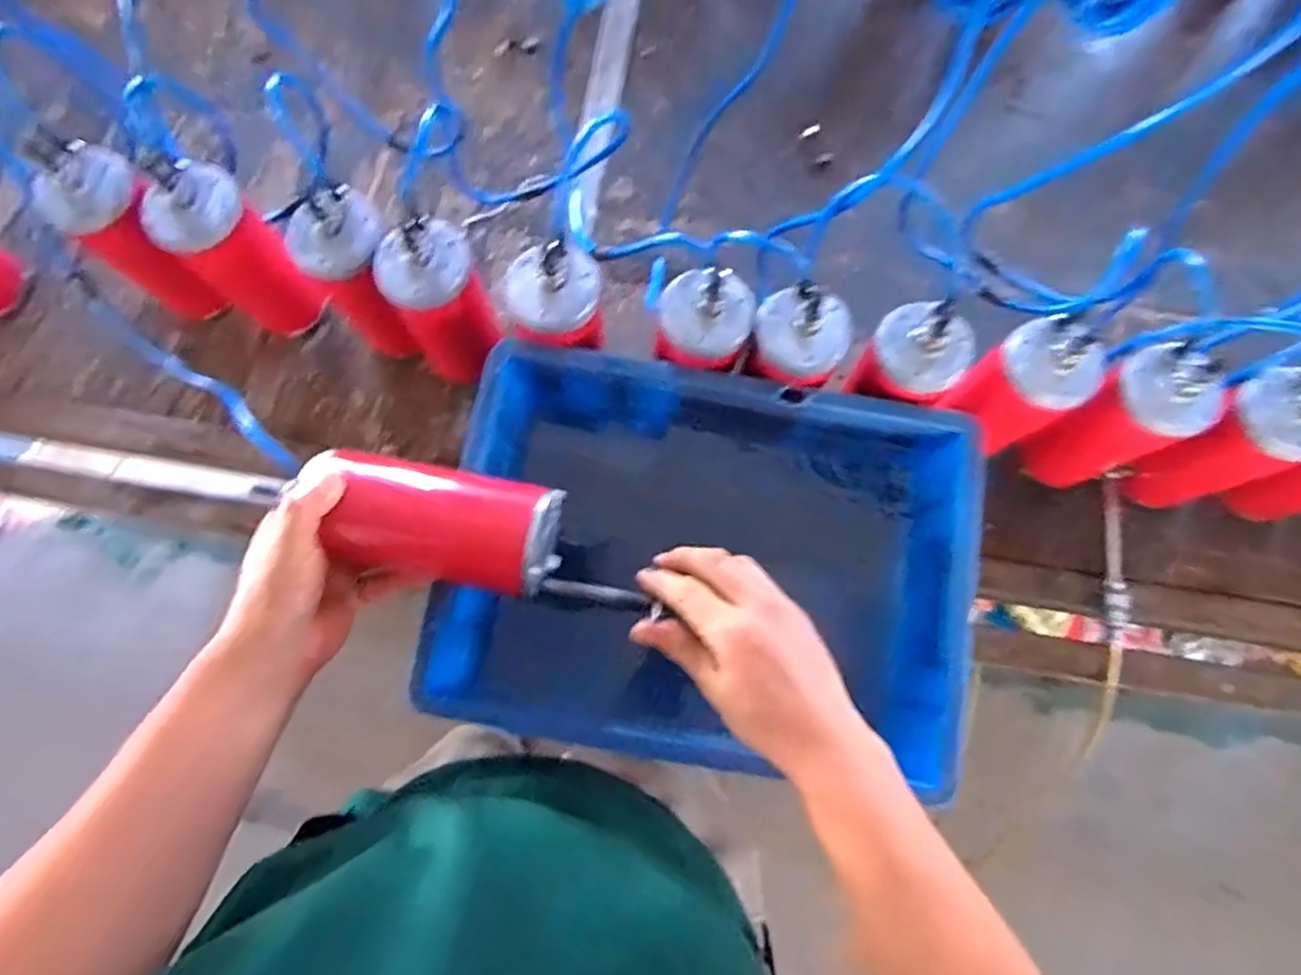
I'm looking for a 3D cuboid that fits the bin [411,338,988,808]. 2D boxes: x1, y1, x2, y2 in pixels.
[{"bbox_3d":[0.044,0.063,0.572,0.402,0.115,0.297,8,78,2],"label":"bin"}]

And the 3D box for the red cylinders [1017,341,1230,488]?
[{"bbox_3d":[0.400,-0.051,0.605,0.074,0.188,0.082,-34,80,-7],"label":"red cylinders"}]

